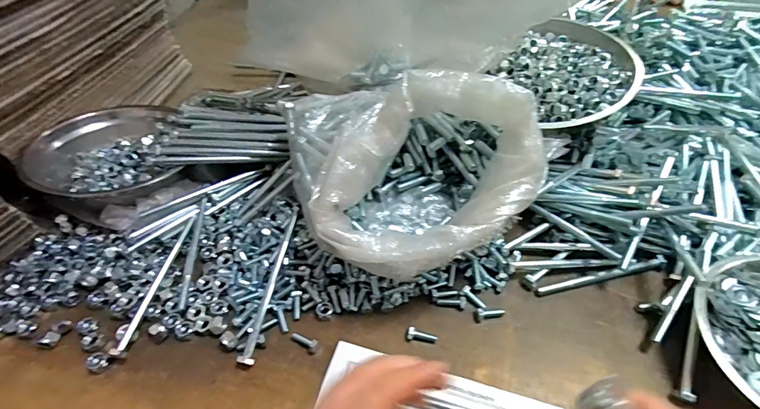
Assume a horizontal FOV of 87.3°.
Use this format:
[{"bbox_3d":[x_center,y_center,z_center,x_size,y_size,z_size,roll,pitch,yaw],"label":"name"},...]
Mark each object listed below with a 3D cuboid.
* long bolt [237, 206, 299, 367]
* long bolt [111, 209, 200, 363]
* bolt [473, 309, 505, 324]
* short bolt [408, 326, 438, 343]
[{"bbox_3d":[-0.117,0.082,0.438,0.013,0.015,0.181,9,63,9],"label":"long bolt"},{"bbox_3d":[-0.251,0.083,0.454,0.014,0.019,0.178,8,51,9],"label":"long bolt"},{"bbox_3d":[0.118,0.118,0.427,0.033,0.008,0.012,-7,50,-4],"label":"bolt"},{"bbox_3d":[0.044,0.137,0.414,0.032,0.009,0.010,16,51,-4],"label":"short bolt"}]

